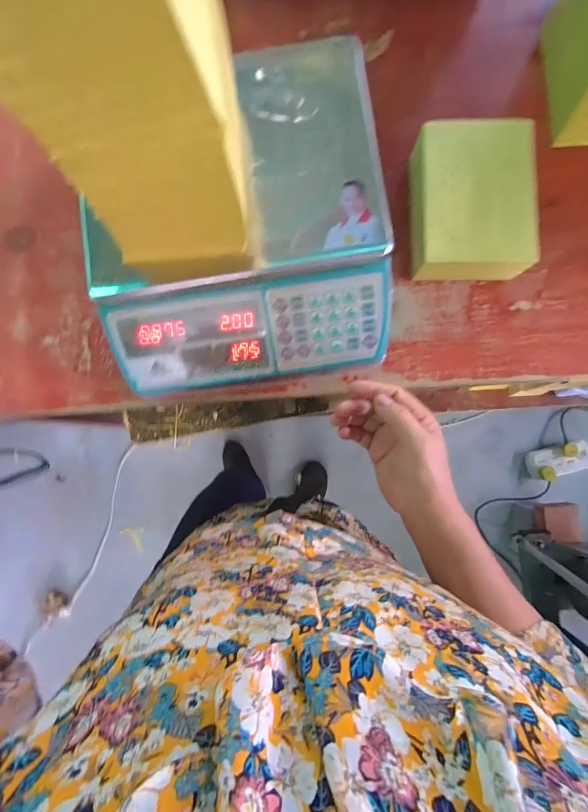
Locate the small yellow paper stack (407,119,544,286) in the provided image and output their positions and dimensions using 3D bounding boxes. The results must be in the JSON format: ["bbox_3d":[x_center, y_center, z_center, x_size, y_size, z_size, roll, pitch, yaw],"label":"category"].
[{"bbox_3d":[0.196,-0.226,0.426,0.126,0.062,0.171,0,86,3],"label":"small yellow paper stack"}]

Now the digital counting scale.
[{"bbox_3d":[-0.059,-0.176,0.401,0.301,0.130,0.294,-7,85,2],"label":"digital counting scale"}]

